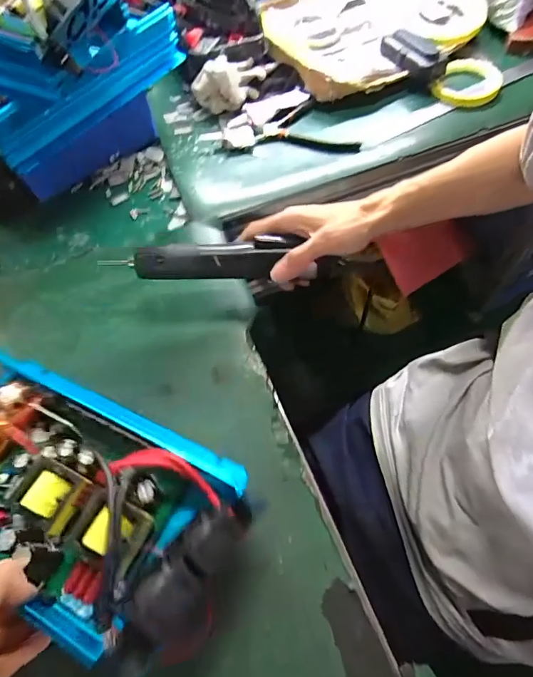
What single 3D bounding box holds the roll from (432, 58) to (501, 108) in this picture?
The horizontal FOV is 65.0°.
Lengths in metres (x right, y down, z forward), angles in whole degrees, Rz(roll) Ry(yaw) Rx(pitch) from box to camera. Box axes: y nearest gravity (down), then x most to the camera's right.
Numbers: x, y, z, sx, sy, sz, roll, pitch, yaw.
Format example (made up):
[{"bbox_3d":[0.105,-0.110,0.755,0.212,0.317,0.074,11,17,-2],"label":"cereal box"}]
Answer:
[{"bbox_3d":[0.289,-0.364,0.596,0.081,0.021,0.091,30,67,19],"label":"roll"}]

